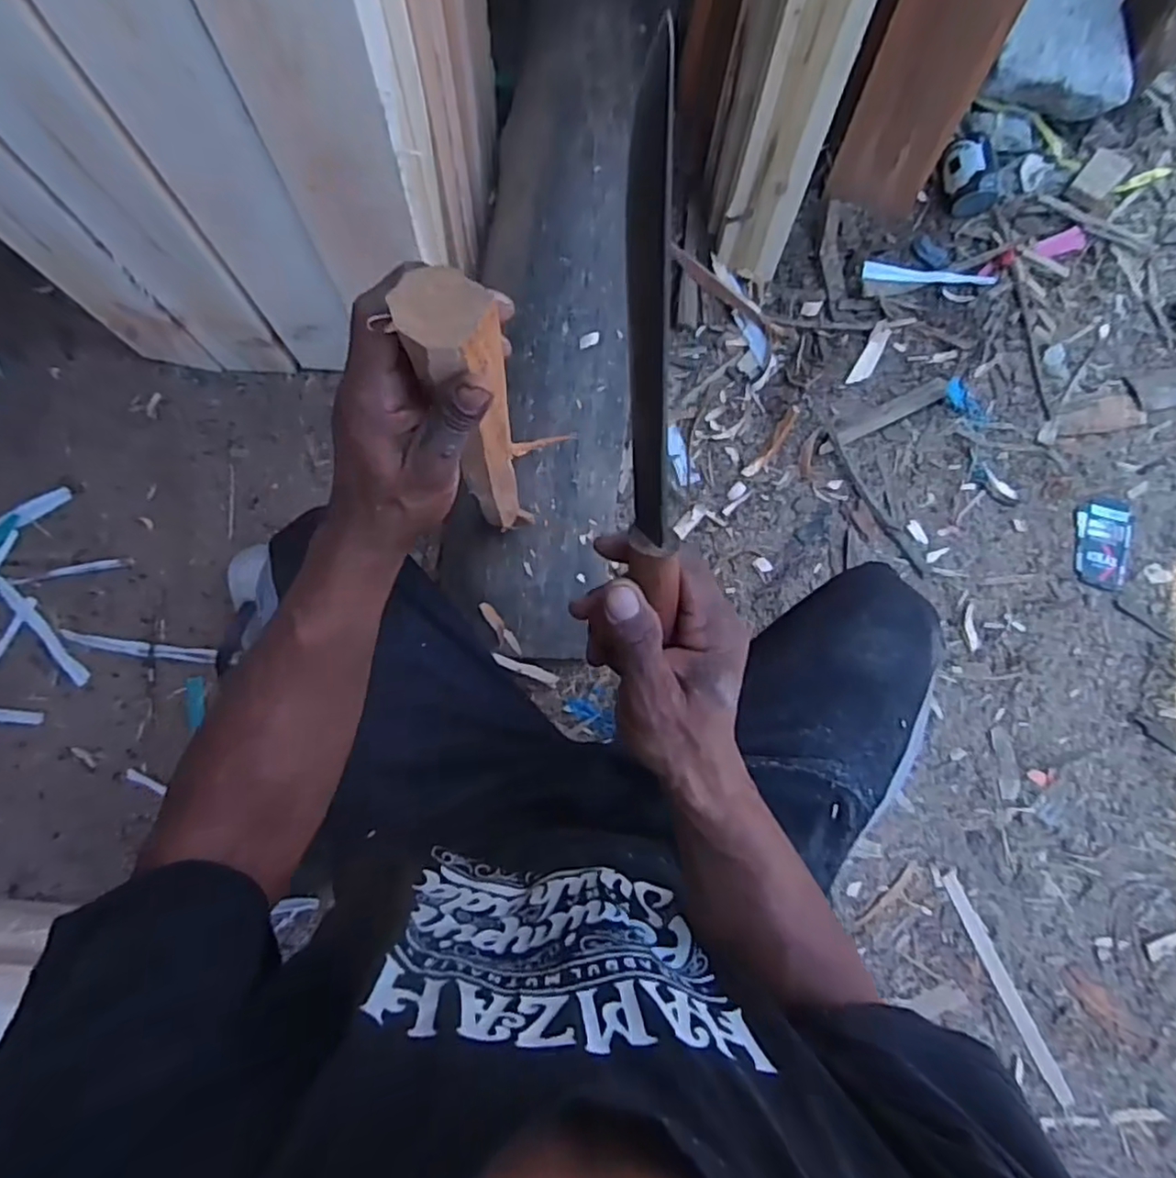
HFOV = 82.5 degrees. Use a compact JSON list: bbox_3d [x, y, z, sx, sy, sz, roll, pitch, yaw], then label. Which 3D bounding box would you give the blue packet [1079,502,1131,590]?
[{"bbox_3d":[0.672,-0.058,0.873,0.067,0.012,0.112,14,83,-1],"label":"blue packet"}]

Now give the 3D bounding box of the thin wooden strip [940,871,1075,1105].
[{"bbox_3d":[0.495,0.470,0.796,0.023,0.004,0.280,-23,81,-4],"label":"thin wooden strip"}]

